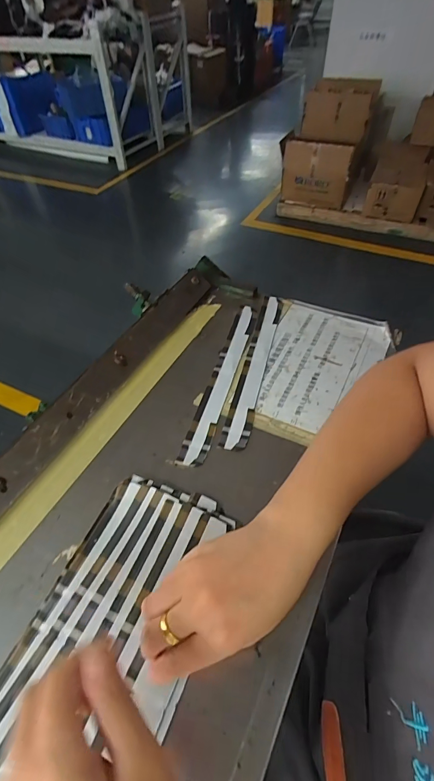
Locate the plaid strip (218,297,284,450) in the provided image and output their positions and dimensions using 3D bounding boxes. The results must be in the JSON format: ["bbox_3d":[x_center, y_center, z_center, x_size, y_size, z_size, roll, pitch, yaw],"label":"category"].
[{"bbox_3d":[0.049,-0.035,0.468,0.029,0.006,0.259,12,52,9],"label":"plaid strip"}]

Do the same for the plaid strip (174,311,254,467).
[{"bbox_3d":[0.007,-0.020,0.458,0.029,0.009,0.260,11,50,12],"label":"plaid strip"}]

